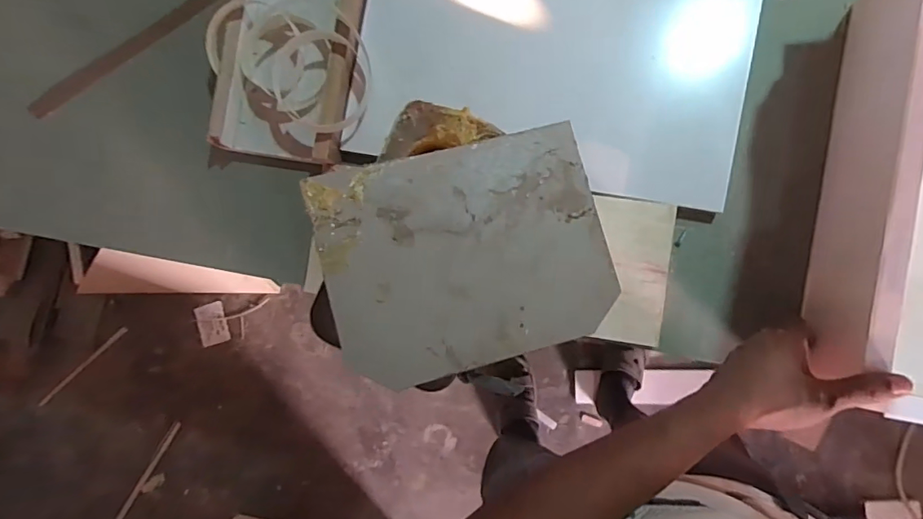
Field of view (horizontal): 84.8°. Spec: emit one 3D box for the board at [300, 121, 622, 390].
[{"bbox_3d":[0.005,-0.004,0.294,0.161,0.006,0.125,-14,84,-10],"label":"board"}]

